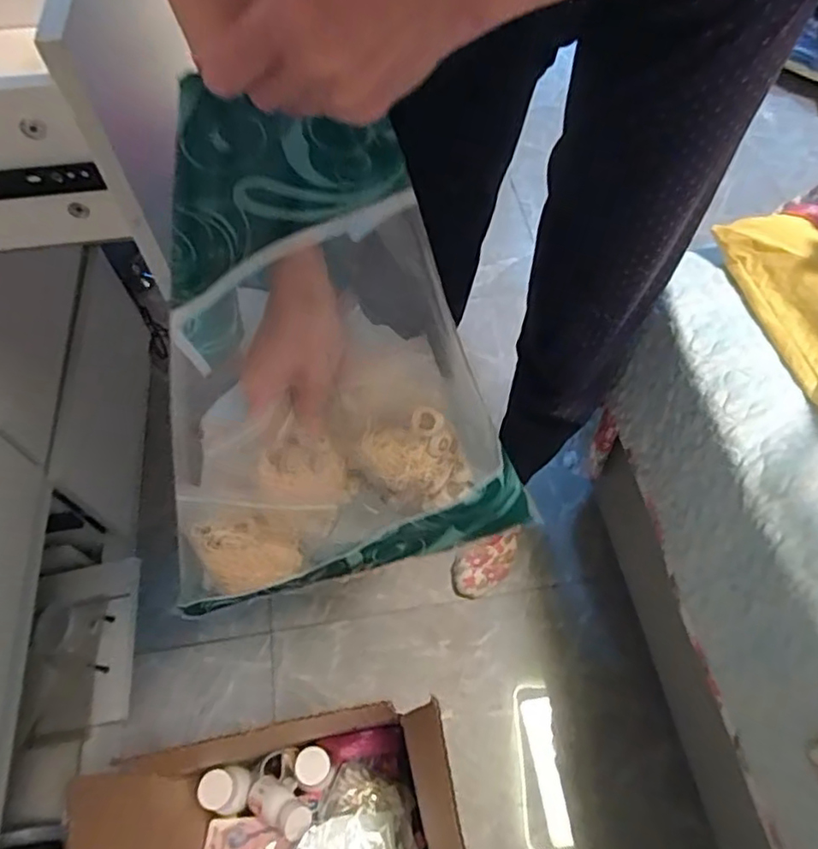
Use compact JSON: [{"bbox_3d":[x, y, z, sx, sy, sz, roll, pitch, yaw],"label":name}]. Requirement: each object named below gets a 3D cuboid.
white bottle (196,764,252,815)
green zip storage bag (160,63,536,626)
[{"bbox_3d":[-0.212,0.431,0.709,0.048,0.073,0.055,13,61,8],"label":"white bottle"},{"bbox_3d":[-0.063,-0.038,0.408,0.241,0.343,0.073,-14,36,-4],"label":"green zip storage bag"}]

